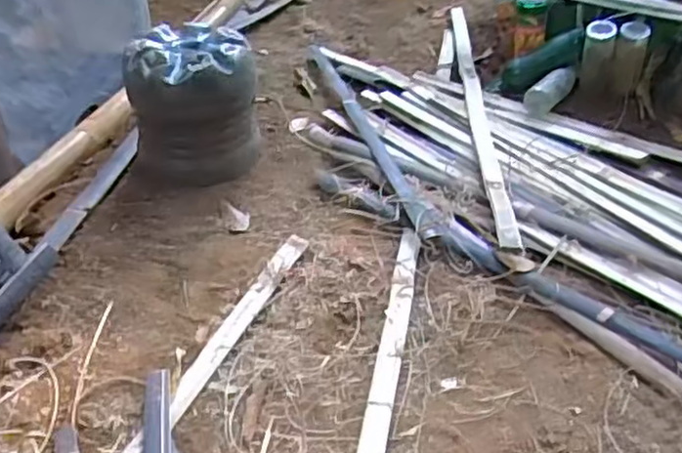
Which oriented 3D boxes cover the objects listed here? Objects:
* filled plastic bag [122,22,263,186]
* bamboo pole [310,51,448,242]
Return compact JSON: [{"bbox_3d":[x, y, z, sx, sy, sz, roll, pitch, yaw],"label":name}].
[{"bbox_3d":[-0.283,-0.235,1.383,0.240,0.254,0.214,-12,38,-10],"label":"filled plastic bag"},{"bbox_3d":[0.049,-0.216,1.499,0.045,0.033,0.823,-12,38,-10],"label":"bamboo pole"}]

